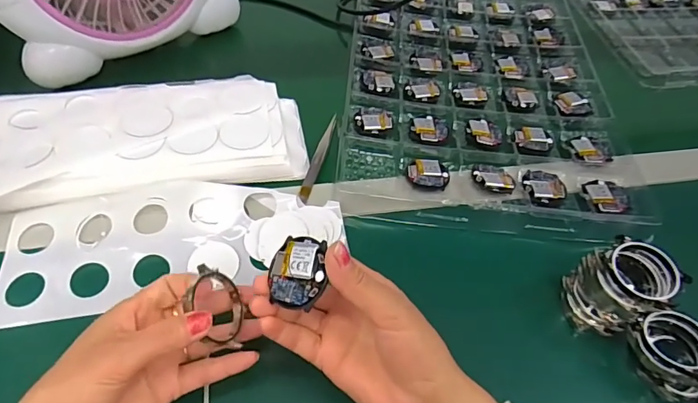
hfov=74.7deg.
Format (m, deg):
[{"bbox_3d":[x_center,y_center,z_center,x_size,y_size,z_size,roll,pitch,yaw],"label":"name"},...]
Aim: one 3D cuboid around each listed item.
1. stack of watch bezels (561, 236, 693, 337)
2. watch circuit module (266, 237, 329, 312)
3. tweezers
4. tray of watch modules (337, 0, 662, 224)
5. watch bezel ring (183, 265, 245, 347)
[{"bbox_3d":[0.205,0.066,0.346,0.049,0.069,0.053,-3,54,-7],"label":"stack of watch bezels"},{"bbox_3d":[-0.031,0.041,0.272,0.039,0.006,0.042,-5,68,30],"label":"watch circuit module"},{"bbox_3d":[-0.029,-0.047,0.461,0.011,0.008,0.125,13,53,5],"label":"tweezers"},{"bbox_3d":[0.157,-0.162,0.554,0.302,0.014,0.435,6,53,0],"label":"tray of watch modules"},{"bbox_3d":[-0.084,0.066,0.290,0.007,0.050,0.047,-22,53,23],"label":"watch bezel ring"}]

